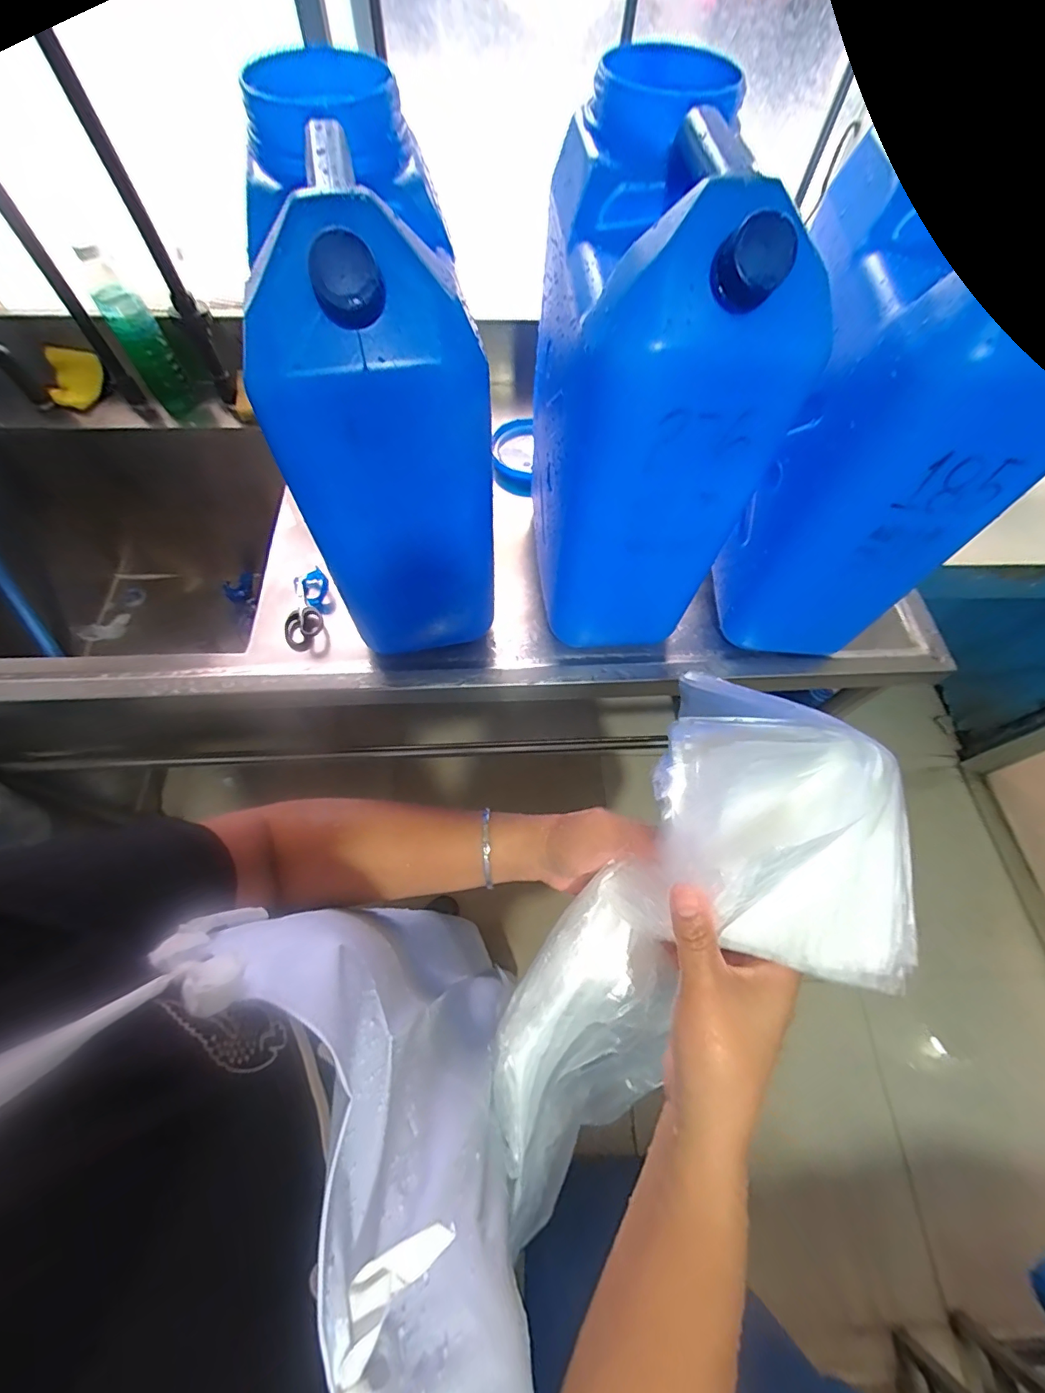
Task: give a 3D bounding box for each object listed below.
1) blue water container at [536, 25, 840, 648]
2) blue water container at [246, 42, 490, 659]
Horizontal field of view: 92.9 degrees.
[{"bbox_3d":[0.105,-0.266,0.492,0.157,0.398,0.260,-4,63,-4],"label":"blue water container"},{"bbox_3d":[-0.118,-0.251,0.491,0.169,0.401,0.245,-4,63,-4],"label":"blue water container"}]

